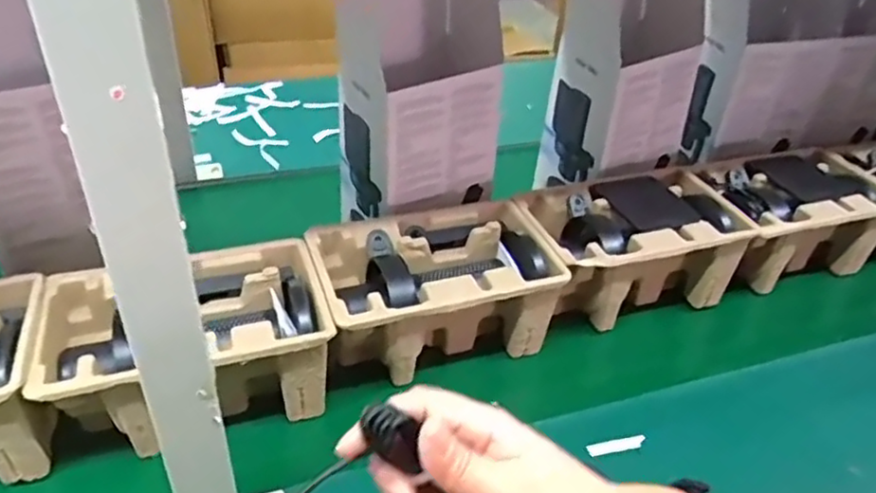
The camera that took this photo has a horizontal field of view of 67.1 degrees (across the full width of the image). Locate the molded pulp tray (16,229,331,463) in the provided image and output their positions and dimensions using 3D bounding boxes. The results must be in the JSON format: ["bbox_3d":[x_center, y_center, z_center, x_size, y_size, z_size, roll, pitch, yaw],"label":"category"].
[{"bbox_3d":[-0.210,0.090,0.592,0.217,0.106,0.152,-11,38,-17],"label":"molded pulp tray"}]

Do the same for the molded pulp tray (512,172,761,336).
[{"bbox_3d":[0.217,0.002,0.756,0.239,0.110,0.161,-13,38,-19],"label":"molded pulp tray"}]

